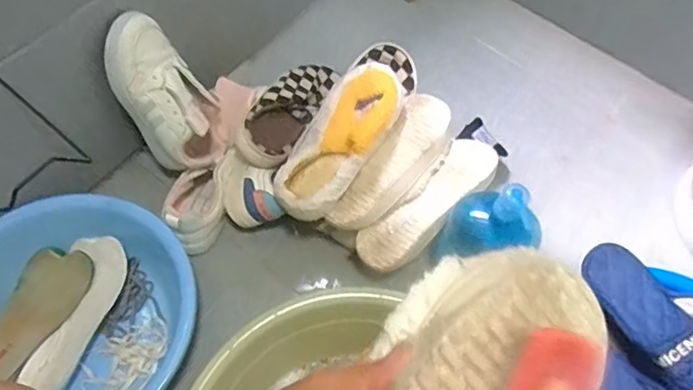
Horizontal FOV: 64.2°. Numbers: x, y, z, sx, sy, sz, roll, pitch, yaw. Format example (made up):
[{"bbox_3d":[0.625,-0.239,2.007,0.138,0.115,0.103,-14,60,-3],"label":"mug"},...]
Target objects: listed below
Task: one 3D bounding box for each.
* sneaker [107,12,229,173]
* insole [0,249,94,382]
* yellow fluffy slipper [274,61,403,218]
[{"bbox_3d":[-0.243,-0.133,0.760,0.111,0.227,0.106,-40,42,-20],"label":"sneaker"},{"bbox_3d":[-0.431,0.163,0.747,0.086,0.018,0.202,22,64,8],"label":"insole"},{"bbox_3d":[-0.009,-0.082,0.756,0.108,0.081,0.249,30,80,12],"label":"yellow fluffy slipper"}]

